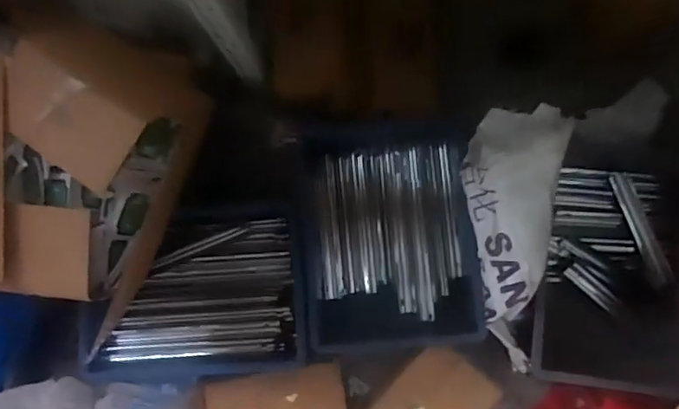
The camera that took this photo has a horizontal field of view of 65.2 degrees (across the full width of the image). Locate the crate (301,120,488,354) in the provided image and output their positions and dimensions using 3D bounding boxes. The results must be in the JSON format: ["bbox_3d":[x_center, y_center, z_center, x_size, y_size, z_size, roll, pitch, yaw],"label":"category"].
[{"bbox_3d":[0.099,0.051,0.999,0.316,0.116,0.425,-4,82,4],"label":"crate"}]

